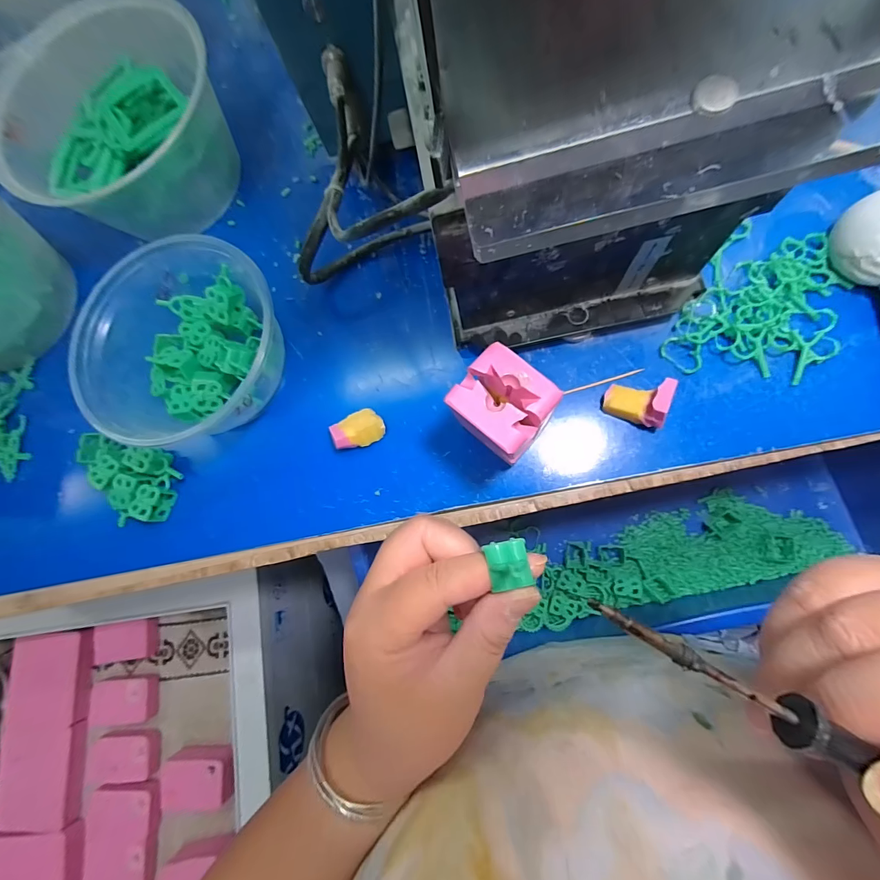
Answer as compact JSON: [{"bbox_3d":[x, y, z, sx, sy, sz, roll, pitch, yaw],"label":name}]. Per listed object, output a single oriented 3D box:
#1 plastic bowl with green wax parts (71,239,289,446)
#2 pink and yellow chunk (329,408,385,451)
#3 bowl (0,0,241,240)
[{"bbox_3d":[-0.170,-0.061,0.267,0.119,0.057,0.134,2,81,9],"label":"plastic bowl with green wax parts"},{"bbox_3d":[-0.055,-0.008,0.262,0.033,0.015,0.024,-24,78,3],"label":"pink and yellow chunk"},{"bbox_3d":[-0.239,-0.230,0.296,0.149,0.074,0.147,-1,80,8],"label":"bowl"}]

